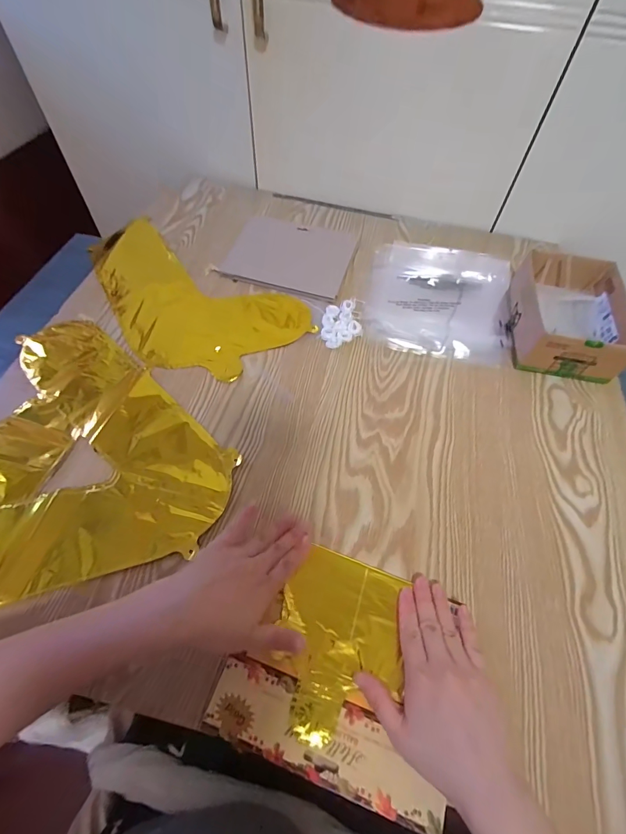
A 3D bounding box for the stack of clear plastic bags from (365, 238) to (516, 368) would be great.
[{"bbox_3d":[0.200,-0.189,0.595,0.217,0.015,0.249,12,58,5],"label":"stack of clear plastic bags"}]

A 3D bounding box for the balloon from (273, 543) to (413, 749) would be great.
[{"bbox_3d":[0.025,0.201,0.336,0.109,0.007,0.142,13,58,6],"label":"balloon"}]

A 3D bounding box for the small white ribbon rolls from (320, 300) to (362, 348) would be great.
[{"bbox_3d":[0.039,-0.138,0.552,0.058,0.011,0.083,-8,59,-7],"label":"small white ribbon rolls"}]

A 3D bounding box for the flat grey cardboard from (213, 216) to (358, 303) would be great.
[{"bbox_3d":[-0.038,-0.272,0.634,0.197,0.010,0.164,15,58,7],"label":"flat grey cardboard"}]

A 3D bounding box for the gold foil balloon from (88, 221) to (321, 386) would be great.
[{"bbox_3d":[-0.209,-0.195,0.570,0.388,0.007,0.213,40,64,20],"label":"gold foil balloon"}]

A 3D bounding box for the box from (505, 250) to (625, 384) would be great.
[{"bbox_3d":[0.355,-0.143,0.528,0.126,0.069,0.184,13,58,5],"label":"box"}]

